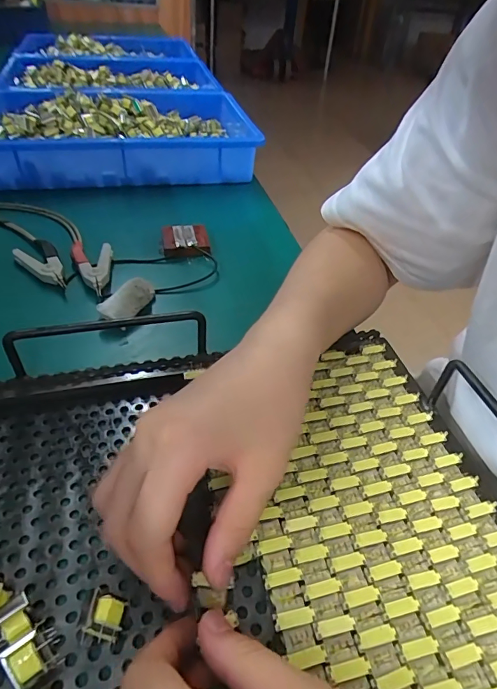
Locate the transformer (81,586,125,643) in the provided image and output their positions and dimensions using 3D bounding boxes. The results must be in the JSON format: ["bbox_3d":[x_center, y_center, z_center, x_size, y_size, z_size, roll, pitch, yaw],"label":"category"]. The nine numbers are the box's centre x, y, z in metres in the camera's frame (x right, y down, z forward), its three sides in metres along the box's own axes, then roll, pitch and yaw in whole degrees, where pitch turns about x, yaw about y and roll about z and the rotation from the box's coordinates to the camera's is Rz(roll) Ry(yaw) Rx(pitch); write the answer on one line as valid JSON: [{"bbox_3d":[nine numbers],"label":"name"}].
[{"bbox_3d":[-0.066,0.128,0.200,0.014,0.018,0.017,7,43,2],"label":"transformer"}]

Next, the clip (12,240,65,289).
[{"bbox_3d":[-0.203,-0.080,0.420,0.036,0.013,0.095,-24,50,-28],"label":"clip"}]

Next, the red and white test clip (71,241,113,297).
[{"bbox_3d":[-0.148,-0.076,0.417,0.037,0.013,0.088,-13,46,-19],"label":"red and white test clip"}]

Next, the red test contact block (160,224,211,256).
[{"bbox_3d":[-0.070,-0.114,0.469,0.049,0.016,0.050,-4,44,-9],"label":"red test contact block"}]

